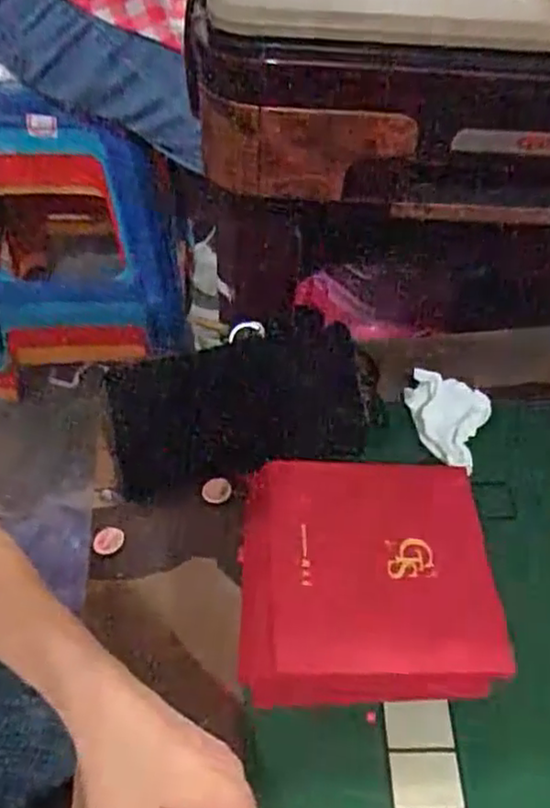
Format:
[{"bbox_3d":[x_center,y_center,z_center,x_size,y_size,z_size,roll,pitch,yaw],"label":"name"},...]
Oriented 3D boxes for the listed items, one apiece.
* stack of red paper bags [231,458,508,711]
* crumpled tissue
[{"bbox_3d":[0.056,0.110,0.428,0.151,0.042,0.141,0,52,-3],"label":"stack of red paper bags"},{"bbox_3d":[0.131,0.010,0.522,0.066,0.032,0.057,19,54,12],"label":"crumpled tissue"}]

